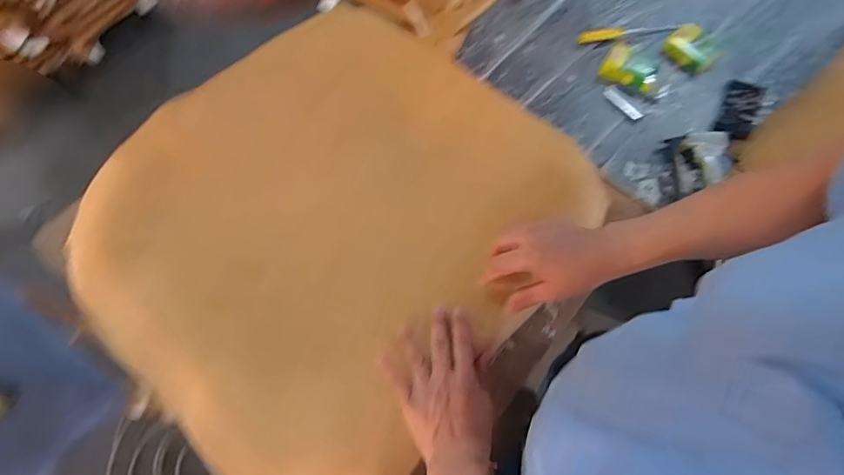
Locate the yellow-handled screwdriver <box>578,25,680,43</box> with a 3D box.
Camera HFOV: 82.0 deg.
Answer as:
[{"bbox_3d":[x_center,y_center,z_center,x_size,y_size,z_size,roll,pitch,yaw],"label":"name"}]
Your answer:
[{"bbox_3d":[0.527,-0.526,1.247,0.248,0.026,0.035,-9,69,-5],"label":"yellow-handled screwdriver"}]

